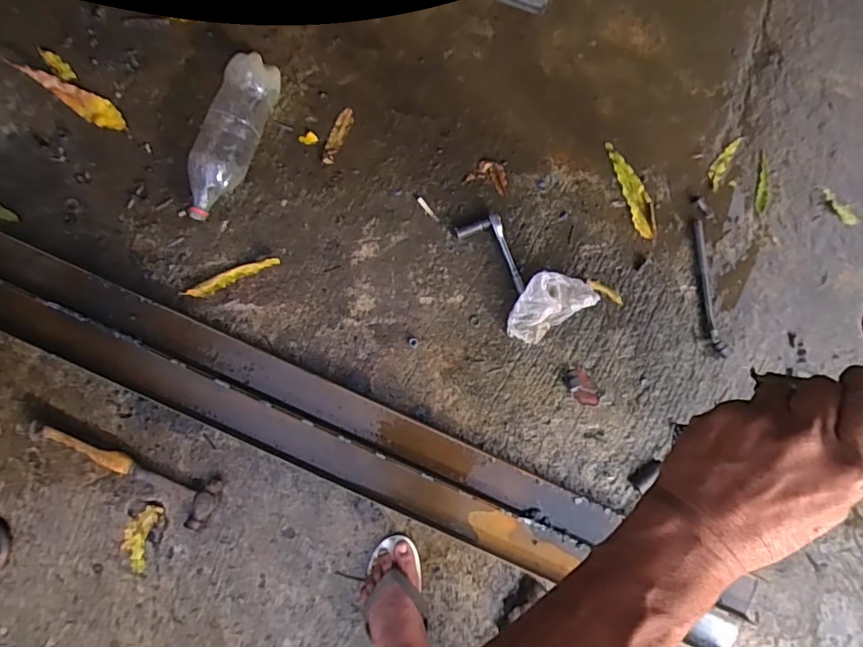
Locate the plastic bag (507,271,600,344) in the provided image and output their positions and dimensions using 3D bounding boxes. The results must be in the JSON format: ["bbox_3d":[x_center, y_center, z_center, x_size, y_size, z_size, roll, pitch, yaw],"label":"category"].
[{"bbox_3d":[0.205,-0.036,0.928,0.161,0.061,0.093,-34,87,-6],"label":"plastic bag"}]

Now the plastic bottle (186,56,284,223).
[{"bbox_3d":[-0.341,-0.310,0.892,0.073,0.080,0.283,20,83,-1],"label":"plastic bottle"}]

